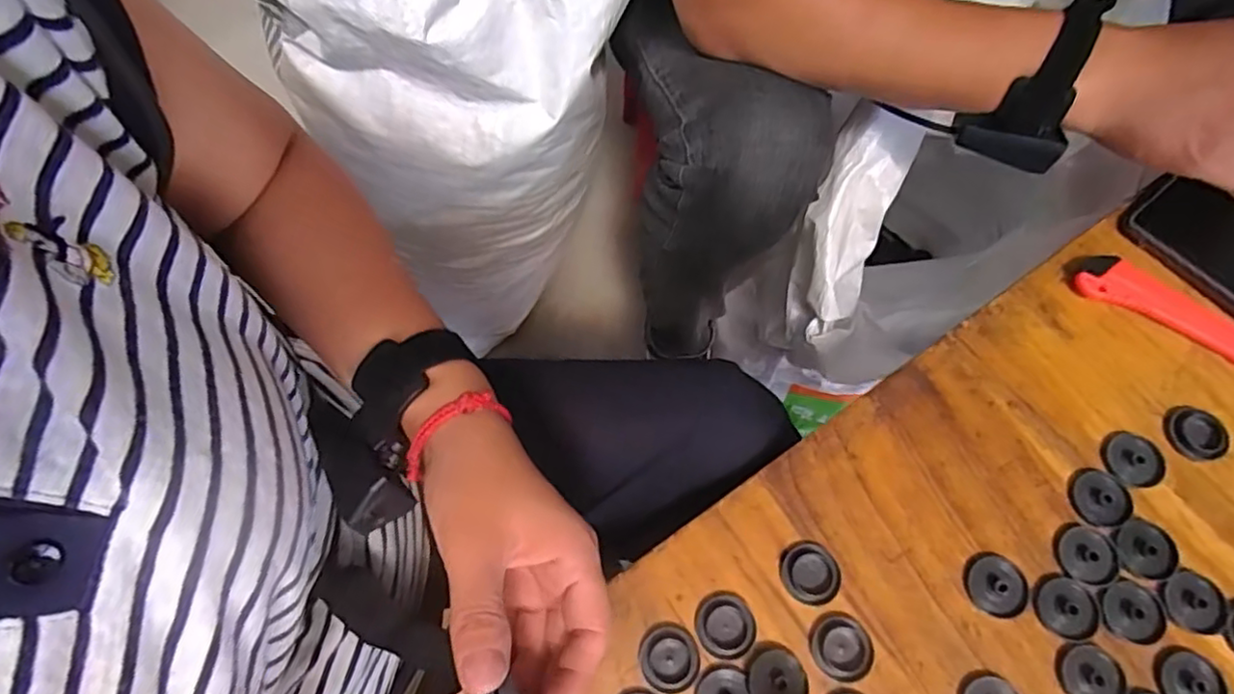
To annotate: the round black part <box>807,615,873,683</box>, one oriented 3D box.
[{"bbox_3d":[0.124,0.166,0.362,0.033,0.004,0.033,0,69,0],"label":"round black part"}]

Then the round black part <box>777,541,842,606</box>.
[{"bbox_3d":[0.111,0.129,0.375,0.033,0.004,0.032,0,69,0],"label":"round black part"}]

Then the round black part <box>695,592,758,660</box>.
[{"bbox_3d":[0.061,0.156,0.366,0.033,0.004,0.033,0,69,0],"label":"round black part"}]

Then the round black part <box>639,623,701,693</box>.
[{"bbox_3d":[0.029,0.171,0.360,0.032,0.004,0.033,13,69,5],"label":"round black part"}]

